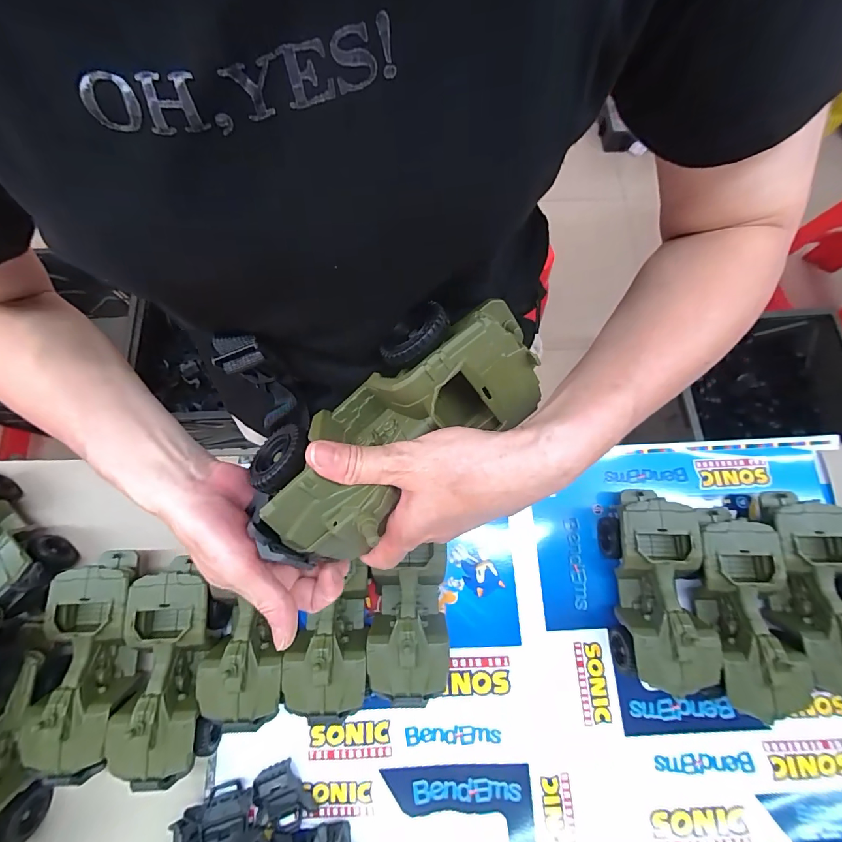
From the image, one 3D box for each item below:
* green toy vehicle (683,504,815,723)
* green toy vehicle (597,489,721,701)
[{"bbox_3d":[0.324,0.192,0.412,0.082,0.079,0.189,1,74,1],"label":"green toy vehicle"},{"bbox_3d":[0.245,0.169,0.418,0.078,0.082,0.182,1,74,1],"label":"green toy vehicle"}]

